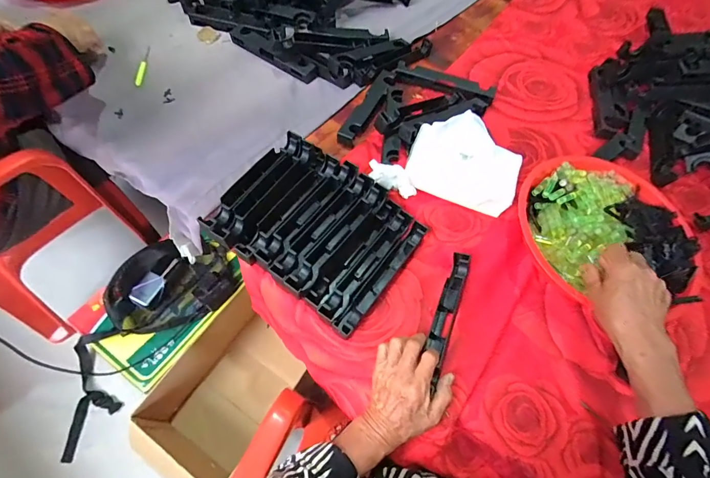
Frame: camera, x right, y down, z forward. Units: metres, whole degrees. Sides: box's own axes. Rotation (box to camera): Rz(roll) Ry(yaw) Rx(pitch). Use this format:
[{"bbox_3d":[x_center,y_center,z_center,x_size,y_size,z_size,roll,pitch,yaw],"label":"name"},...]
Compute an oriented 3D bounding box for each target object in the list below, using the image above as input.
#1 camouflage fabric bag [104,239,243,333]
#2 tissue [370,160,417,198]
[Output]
[{"bbox_3d":[-0.458,0.118,0.899,0.286,0.077,0.216,-19,64,-16],"label":"camouflage fabric bag"},{"bbox_3d":[0.059,-0.093,0.551,0.086,0.030,0.030,28,58,-16],"label":"tissue"}]

